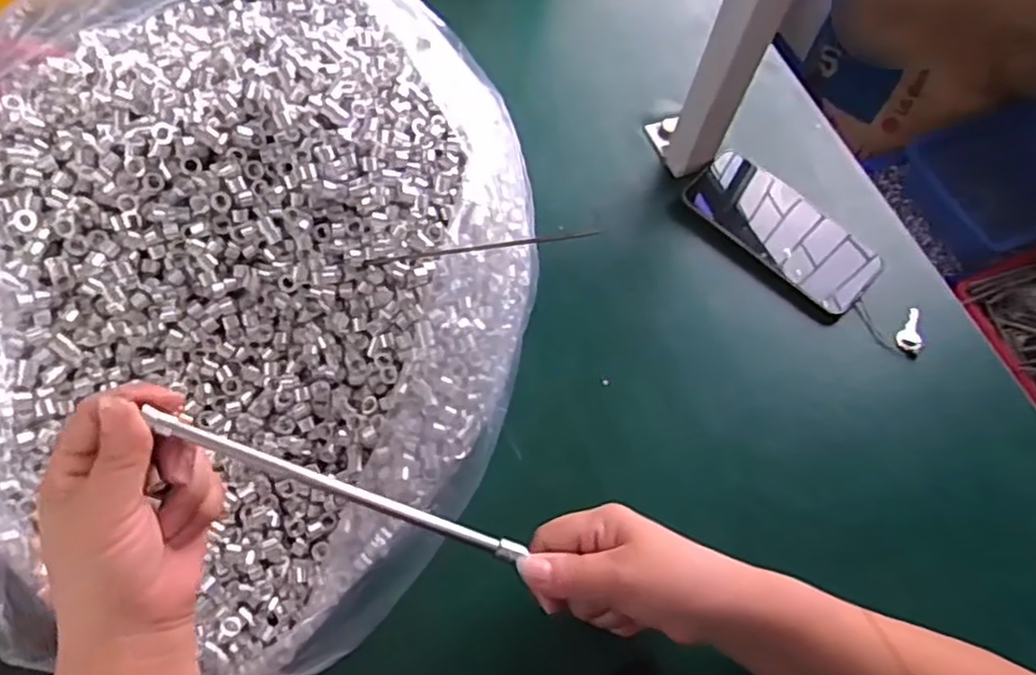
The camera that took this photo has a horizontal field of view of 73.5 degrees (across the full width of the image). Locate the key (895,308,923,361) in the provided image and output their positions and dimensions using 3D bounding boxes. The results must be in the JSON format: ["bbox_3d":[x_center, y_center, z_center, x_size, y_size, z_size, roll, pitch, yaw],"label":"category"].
[{"bbox_3d":[0.307,-0.004,0.546,0.016,0.009,0.041,10,65,1],"label":"key"}]

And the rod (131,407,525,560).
[{"bbox_3d":[-0.090,0.082,0.370,0.202,0.014,0.010,25,64,-16],"label":"rod"}]

